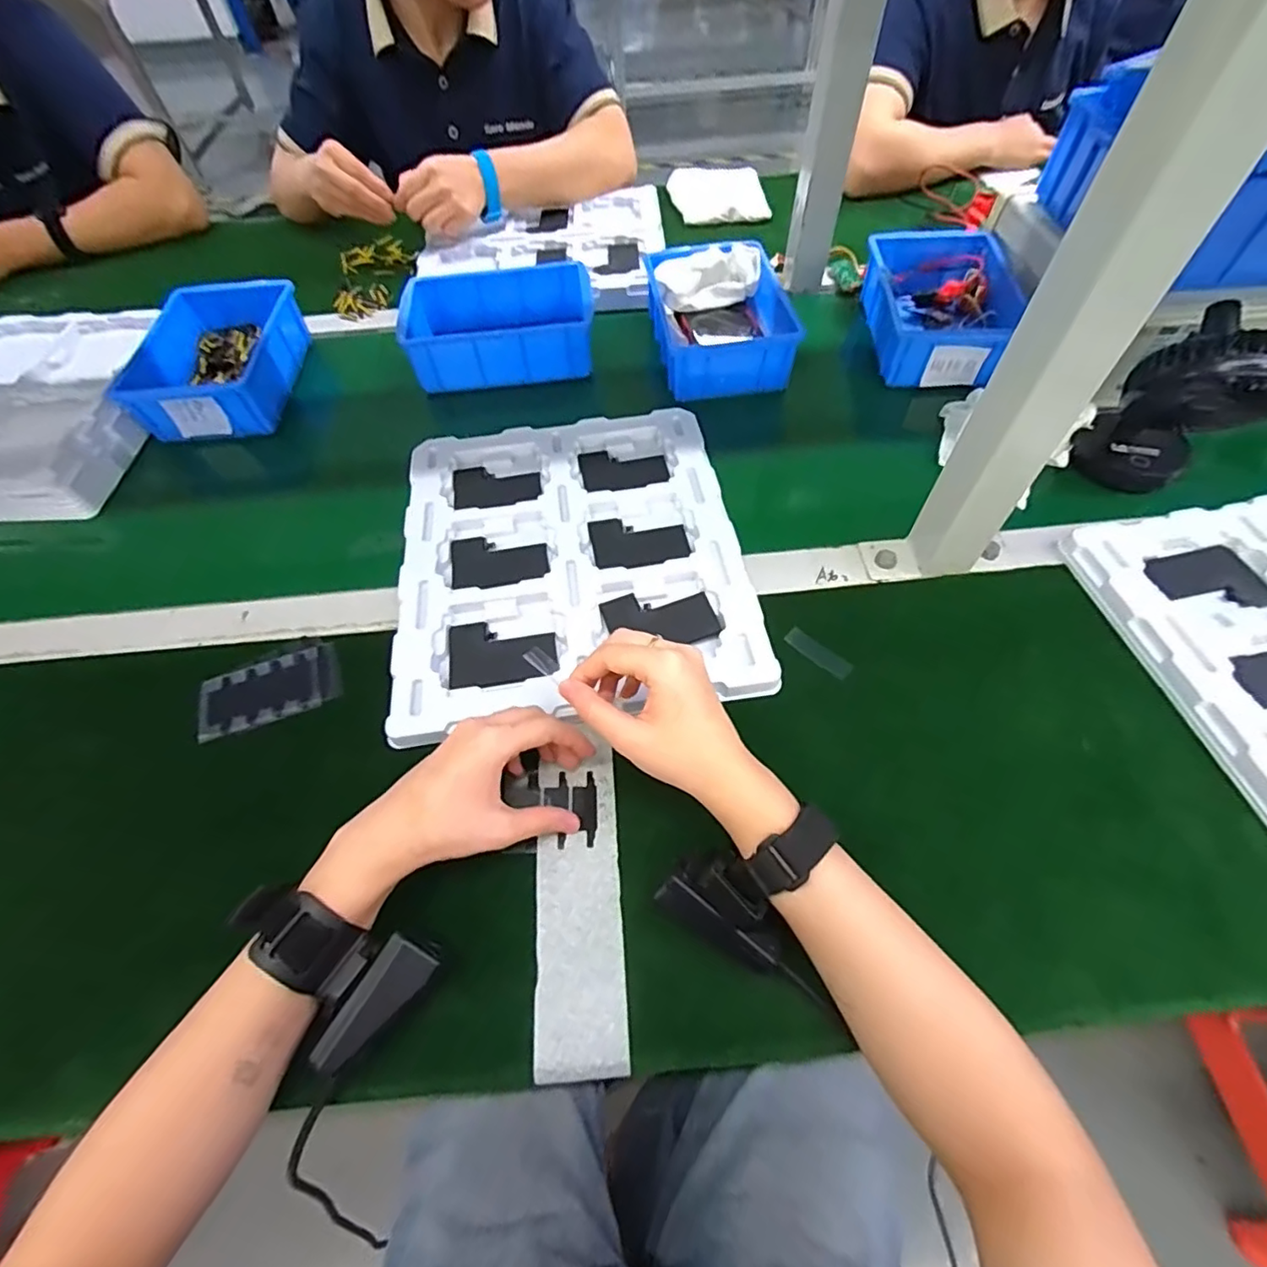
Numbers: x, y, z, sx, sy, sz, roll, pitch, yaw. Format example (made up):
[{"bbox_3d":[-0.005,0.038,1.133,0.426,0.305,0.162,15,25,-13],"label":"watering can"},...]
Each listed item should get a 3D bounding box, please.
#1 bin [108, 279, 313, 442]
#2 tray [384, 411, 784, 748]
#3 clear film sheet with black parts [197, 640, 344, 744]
[{"bbox_3d":[-0.443,-0.298,0.630,0.141,0.060,0.203,-5,58,1],"label":"bin"},{"bbox_3d":[-0.053,-0.070,0.484,0.272,0.017,0.302,-8,58,-1],"label":"tray"},{"bbox_3d":[-0.272,0.040,0.436,0.099,0.005,0.057,-22,59,-10],"label":"clear film sheet with black parts"}]

